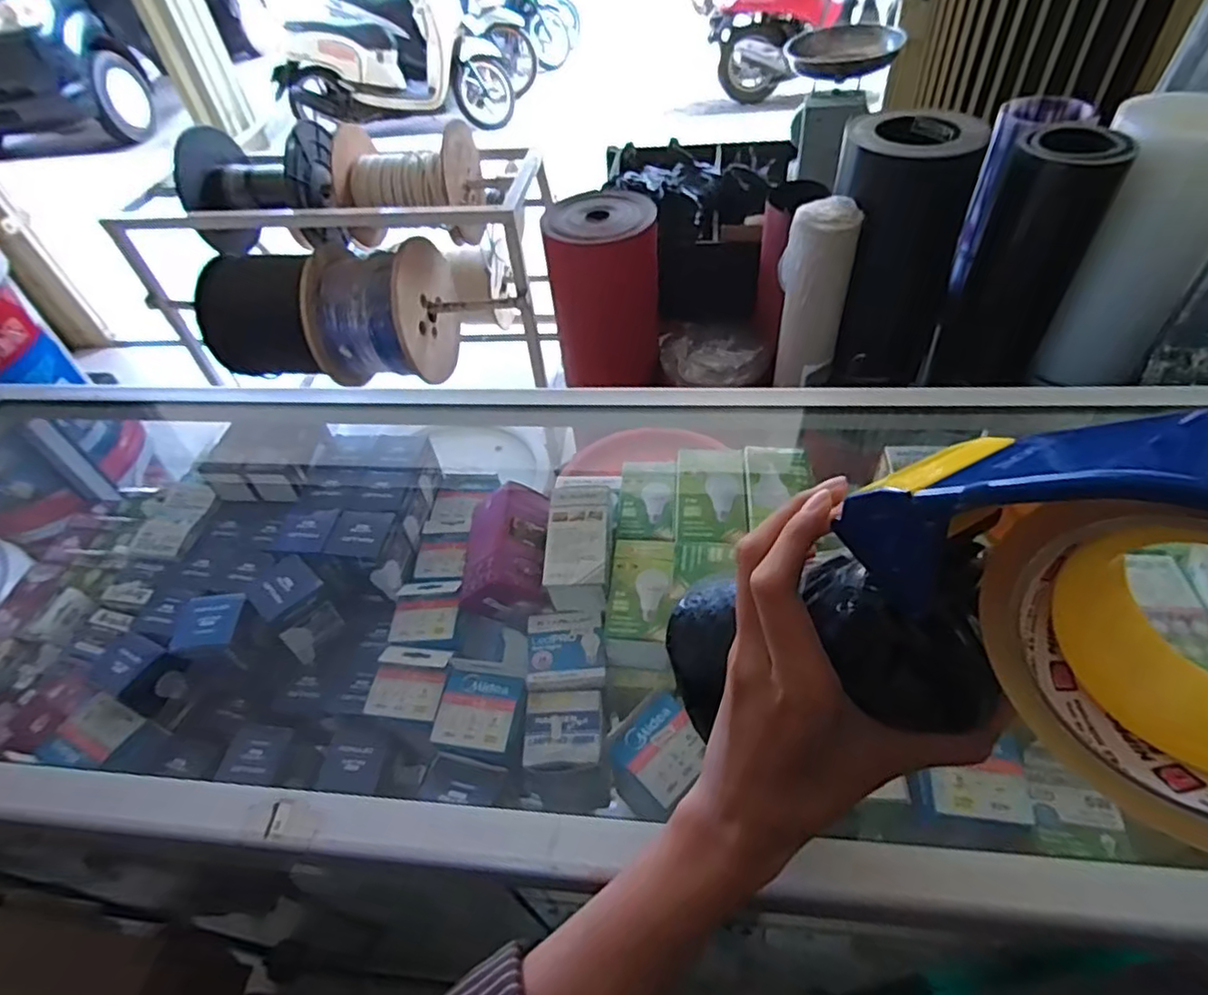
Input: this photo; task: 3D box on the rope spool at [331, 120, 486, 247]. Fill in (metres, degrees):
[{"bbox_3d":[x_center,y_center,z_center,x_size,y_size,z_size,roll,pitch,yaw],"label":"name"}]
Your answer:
[{"bbox_3d":[-0.485,-0.793,1.597,0.346,0.239,0.243,2,49,8],"label":"rope spool"}]

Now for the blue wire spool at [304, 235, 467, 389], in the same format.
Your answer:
[{"bbox_3d":[-0.564,-0.501,1.627,0.308,0.320,0.370,5,49,11],"label":"blue wire spool"}]

